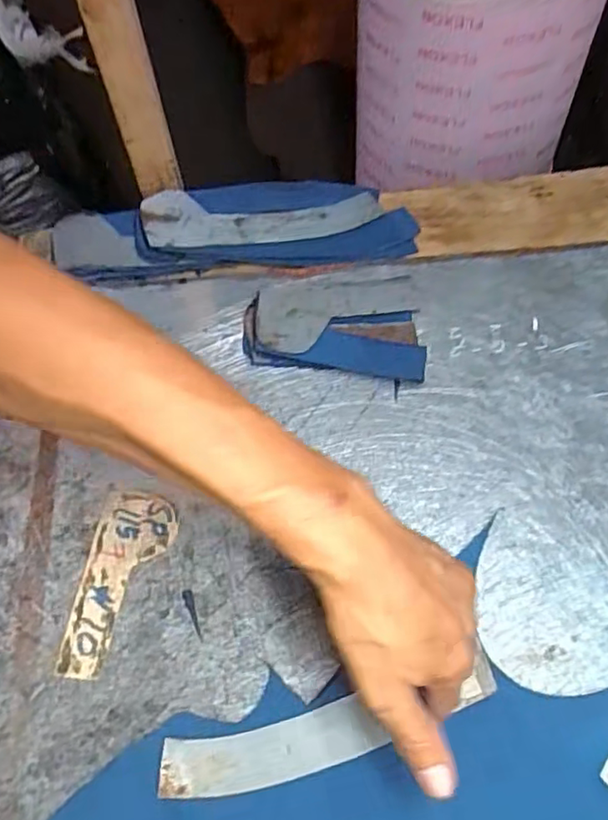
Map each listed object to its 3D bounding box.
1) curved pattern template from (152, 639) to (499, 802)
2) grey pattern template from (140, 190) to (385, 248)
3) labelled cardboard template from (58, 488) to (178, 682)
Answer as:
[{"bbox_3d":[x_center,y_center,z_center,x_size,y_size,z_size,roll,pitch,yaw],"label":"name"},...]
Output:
[{"bbox_3d":[0.018,0.197,0.372,0.208,0.007,0.036,-13,63,-6],"label":"curved pattern template"},{"bbox_3d":[-0.035,-0.168,0.542,0.208,0.010,0.049,-2,86,-7],"label":"grey pattern template"},{"bbox_3d":[-0.127,0.119,0.422,0.053,0.004,0.125,8,63,5],"label":"labelled cardboard template"}]

